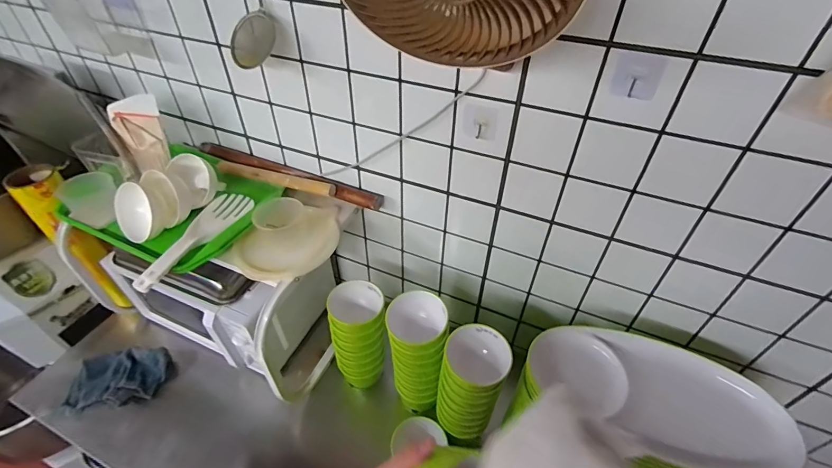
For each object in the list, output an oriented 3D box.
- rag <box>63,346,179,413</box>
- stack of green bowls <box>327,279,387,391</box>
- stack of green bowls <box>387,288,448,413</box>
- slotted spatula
[{"bbox_3d":[-0.688,0.332,0.928,0.224,0.055,0.134,-6,42,-8],"label":"rag"},{"bbox_3d":[-0.121,0.227,0.855,0.108,0.270,0.095,-12,43,-14],"label":"stack of green bowls"},{"bbox_3d":[0.003,0.249,0.792,0.108,0.295,0.099,10,42,10],"label":"stack of green bowls"},{"bbox_3d":[-0.415,-0.003,0.749,0.074,0.022,0.267,12,43,13],"label":"slotted spatula"}]

